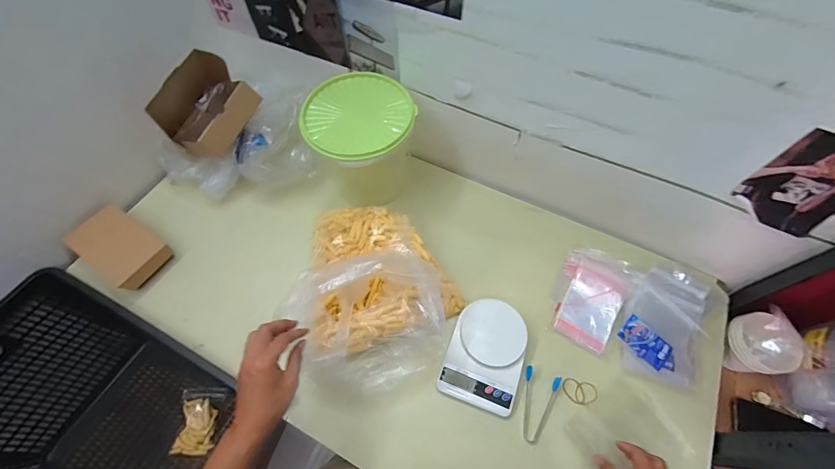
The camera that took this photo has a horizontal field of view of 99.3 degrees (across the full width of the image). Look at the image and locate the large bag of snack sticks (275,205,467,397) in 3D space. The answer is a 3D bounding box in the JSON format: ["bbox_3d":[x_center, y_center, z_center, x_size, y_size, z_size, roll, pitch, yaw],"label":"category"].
[{"bbox_3d":[-0.095,0.087,0.622,0.279,0.135,0.319,-33,66,-16],"label":"large bag of snack sticks"}]

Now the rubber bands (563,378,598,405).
[{"bbox_3d":[0.279,0.271,0.609,0.056,0.005,0.038,14,63,8],"label":"rubber bands"}]

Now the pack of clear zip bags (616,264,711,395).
[{"bbox_3d":[0.440,0.158,0.624,0.124,0.027,0.203,31,69,13],"label":"pack of clear zip bags"}]

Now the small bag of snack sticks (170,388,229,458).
[{"bbox_3d":[-0.498,0.426,0.811,0.092,0.023,0.135,2,62,1],"label":"small bag of snack sticks"}]

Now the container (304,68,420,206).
[{"bbox_3d":[-0.106,-0.179,0.725,0.202,0.190,0.213,0,62,0],"label":"container"}]

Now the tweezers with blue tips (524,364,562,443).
[{"bbox_3d":[0.202,0.287,0.593,0.060,0.017,0.114,17,63,9],"label":"tweezers with blue tips"}]

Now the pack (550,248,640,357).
[{"bbox_3d":[0.322,0.113,0.664,0.120,0.032,0.185,28,65,15],"label":"pack"}]

